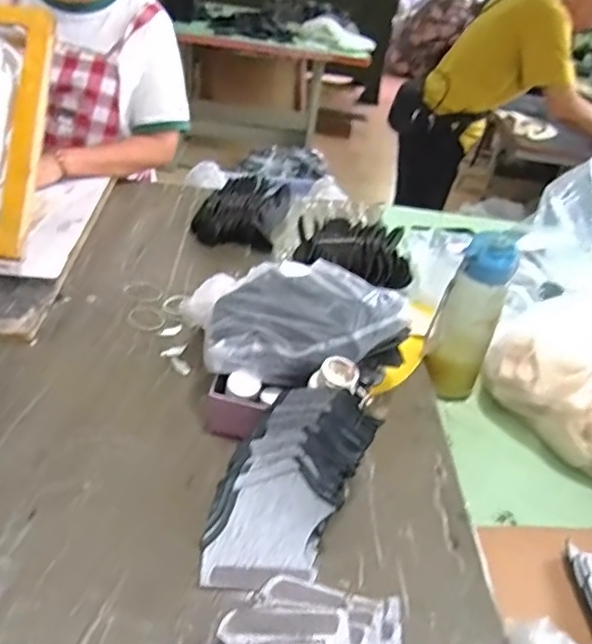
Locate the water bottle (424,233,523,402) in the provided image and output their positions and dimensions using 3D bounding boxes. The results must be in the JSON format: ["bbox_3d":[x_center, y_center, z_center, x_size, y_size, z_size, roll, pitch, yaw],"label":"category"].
[{"bbox_3d":[0.229,-0.002,0.798,0.078,0.225,0.060,17,36,15],"label":"water bottle"}]

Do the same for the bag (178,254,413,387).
[{"bbox_3d":[-0.004,-0.006,0.691,0.263,0.086,0.135,7,35,-2],"label":"bag"}]

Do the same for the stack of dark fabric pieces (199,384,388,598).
[{"bbox_3d":[-0.012,0.155,0.573,0.122,0.109,0.185,20,37,18],"label":"stack of dark fabric pieces"}]

